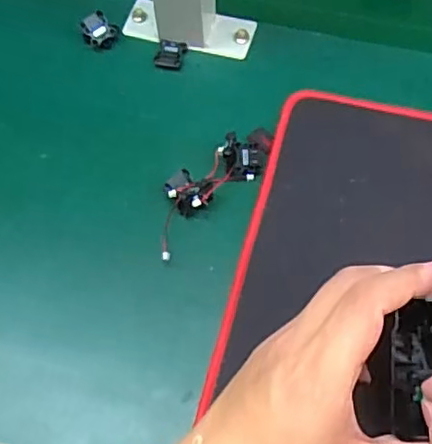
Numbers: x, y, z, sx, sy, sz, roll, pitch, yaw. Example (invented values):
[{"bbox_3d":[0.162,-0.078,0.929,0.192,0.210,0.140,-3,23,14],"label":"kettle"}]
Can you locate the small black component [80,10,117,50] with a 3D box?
[{"bbox_3d":[-0.089,-0.145,0.475,0.025,0.017,0.023,-16,65,-5],"label":"small black component"}]

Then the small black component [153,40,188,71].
[{"bbox_3d":[-0.034,-0.127,0.472,0.022,0.008,0.021,9,66,6],"label":"small black component"}]

